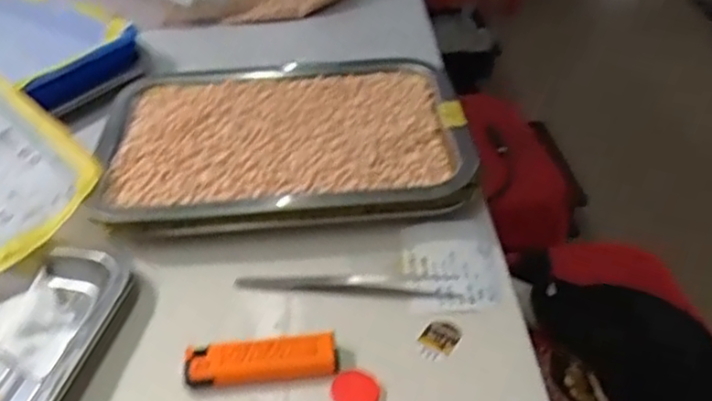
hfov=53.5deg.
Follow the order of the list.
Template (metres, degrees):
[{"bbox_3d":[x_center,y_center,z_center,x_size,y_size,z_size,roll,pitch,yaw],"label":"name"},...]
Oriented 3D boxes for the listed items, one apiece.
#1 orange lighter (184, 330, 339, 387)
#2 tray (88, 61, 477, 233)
[{"bbox_3d":[-0.050,0.084,0.379,0.079,0.012,0.025,-3,41,-3],"label":"orange lighter"},{"bbox_3d":[-0.053,-0.049,0.518,0.251,0.028,0.196,-3,41,-3],"label":"tray"}]

